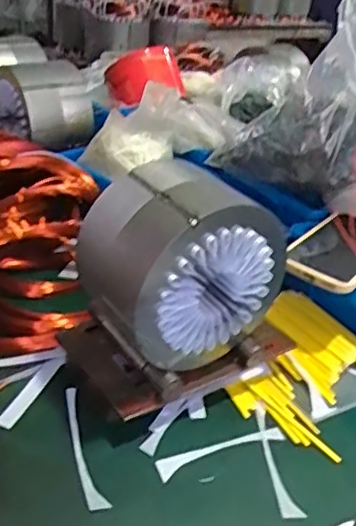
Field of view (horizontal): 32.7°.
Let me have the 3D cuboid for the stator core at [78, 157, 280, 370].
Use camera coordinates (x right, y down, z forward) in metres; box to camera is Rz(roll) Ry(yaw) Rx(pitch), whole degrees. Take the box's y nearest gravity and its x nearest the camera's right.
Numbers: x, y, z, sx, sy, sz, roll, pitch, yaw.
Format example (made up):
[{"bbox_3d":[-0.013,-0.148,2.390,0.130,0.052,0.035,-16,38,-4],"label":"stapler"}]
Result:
[{"bbox_3d":[0.001,-0.003,0.529,0.149,0.149,0.116,-19,40,-35],"label":"stator core"}]

